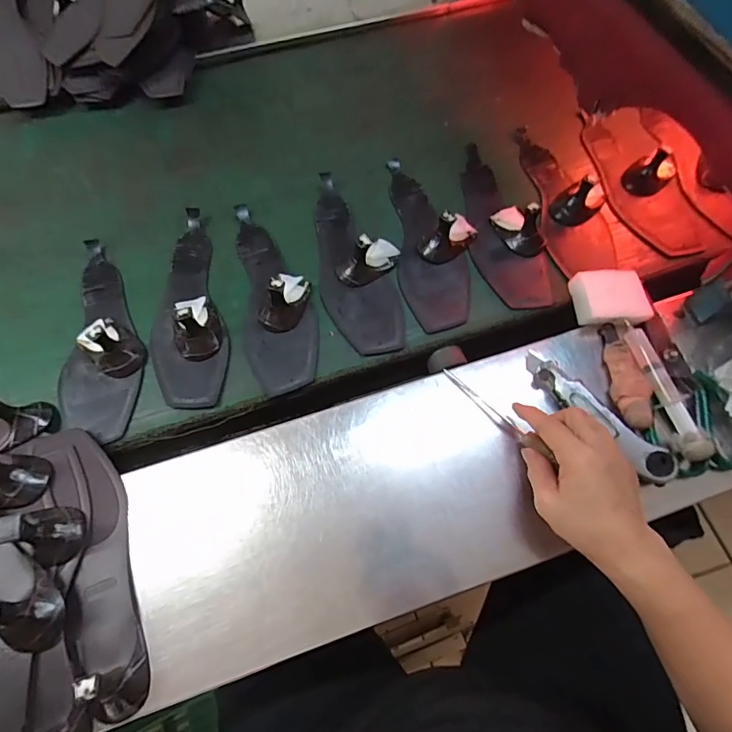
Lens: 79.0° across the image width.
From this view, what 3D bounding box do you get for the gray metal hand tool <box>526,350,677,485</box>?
[{"bbox_3d":[0.218,0.047,0.430,0.030,0.033,0.161,-38,69,-16],"label":"gray metal hand tool"}]

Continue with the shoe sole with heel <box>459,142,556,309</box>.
[{"bbox_3d":[0.169,-0.191,0.544,0.086,0.039,0.254,-4,64,-1],"label":"shoe sole with heel"}]

